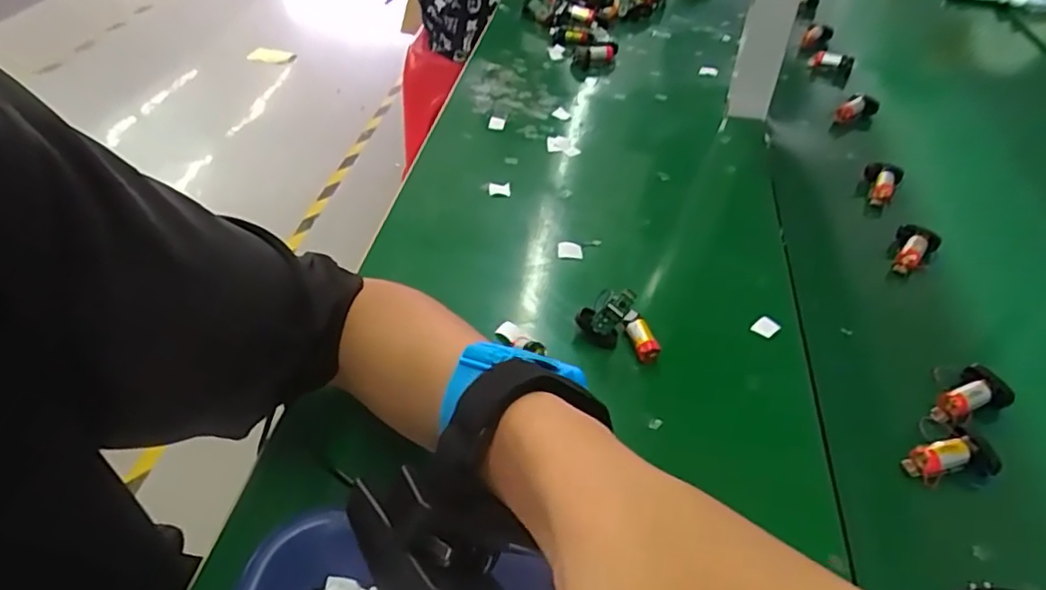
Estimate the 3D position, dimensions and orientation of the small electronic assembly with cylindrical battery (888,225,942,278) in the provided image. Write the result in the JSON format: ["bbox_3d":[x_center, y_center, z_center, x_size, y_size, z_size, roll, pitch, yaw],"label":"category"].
[{"bbox_3d":[0.332,-0.038,0.536,0.032,0.031,0.048,31,52,26],"label":"small electronic assembly with cylindrical battery"}]

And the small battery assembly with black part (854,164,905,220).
[{"bbox_3d":[0.342,-0.101,0.609,0.032,0.034,0.059,27,50,23],"label":"small battery assembly with black part"}]

